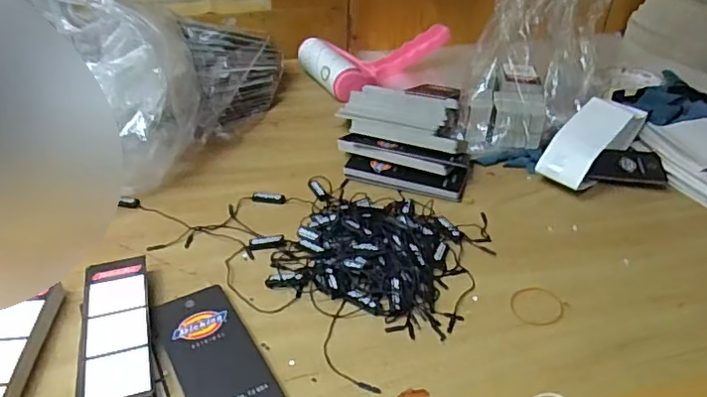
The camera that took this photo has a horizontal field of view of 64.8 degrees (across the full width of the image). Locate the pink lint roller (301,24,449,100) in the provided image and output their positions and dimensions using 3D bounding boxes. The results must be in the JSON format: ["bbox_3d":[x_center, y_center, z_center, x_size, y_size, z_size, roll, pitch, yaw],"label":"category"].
[{"bbox_3d":[0.020,-0.183,0.713,0.197,0.045,0.119,-28,45,-35],"label":"pink lint roller"}]

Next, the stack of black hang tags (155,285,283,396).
[{"bbox_3d":[-0.087,0.096,0.345,0.050,0.008,0.114,-18,40,-25],"label":"stack of black hang tags"}]

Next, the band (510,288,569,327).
[{"bbox_3d":[0.131,0.075,0.393,0.035,0.004,0.039,30,45,34],"label":"band"}]

